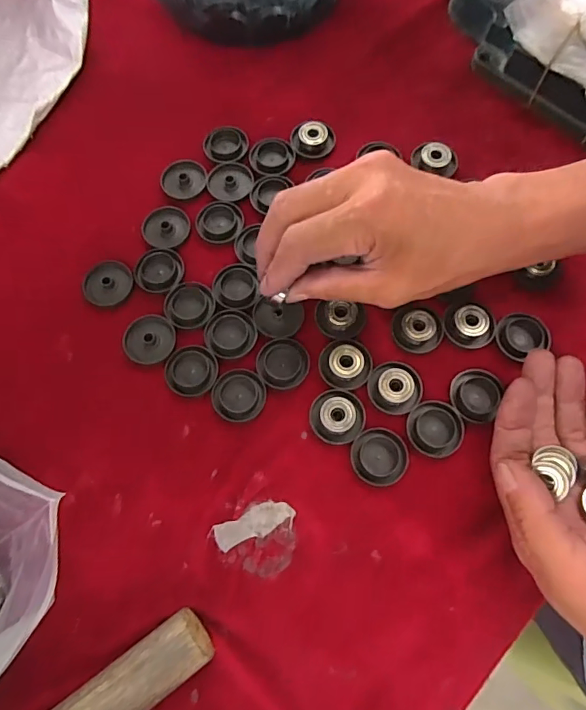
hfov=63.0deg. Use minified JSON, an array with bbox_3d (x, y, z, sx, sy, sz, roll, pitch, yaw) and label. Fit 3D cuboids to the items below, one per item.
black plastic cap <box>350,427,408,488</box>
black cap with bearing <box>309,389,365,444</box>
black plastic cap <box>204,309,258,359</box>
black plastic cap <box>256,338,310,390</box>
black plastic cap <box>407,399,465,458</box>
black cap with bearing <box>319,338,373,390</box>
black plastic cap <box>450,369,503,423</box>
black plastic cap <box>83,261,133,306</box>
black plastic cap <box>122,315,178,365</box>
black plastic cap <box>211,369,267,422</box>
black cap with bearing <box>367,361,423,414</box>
[{"bbox_3d":[0.052,0.060,0.283,0.033,0.004,0.032,0,72,1],"label":"black plastic cap"},{"bbox_3d":[0.027,0.037,0.290,0.032,0.008,0.032,0,72,1],"label":"black cap with bearing"},{"bbox_3d":[-0.040,-0.014,0.308,0.033,0.004,0.032,0,72,1],"label":"black plastic cap"},{"bbox_3d":[-0.006,0.005,0.301,0.032,0.005,0.032,0,72,1],"label":"black plastic cap"},{"bbox_3d":[0.086,0.044,0.289,0.033,0.004,0.033,0,72,1],"label":"black plastic cap"},{"bbox_3d":[0.033,0.005,0.299,0.032,0.008,0.031,0,72,1],"label":"black cap with bearing"},{"bbox_3d":[0.112,0.025,0.296,0.028,0.005,0.032,27,74,9],"label":"black plastic cap"},{"bbox_3d":[-0.125,-0.049,0.321,0.033,0.004,0.032,0,72,1],"label":"black plastic cap"},{"bbox_3d":[-0.093,-0.011,0.308,0.033,0.004,0.032,0,72,1],"label":"black plastic cap"},{"bbox_3d":[-0.034,0.025,0.299,0.031,0.006,0.033,0,72,1],"label":"black plastic cap"},{"bbox_3d":[0.064,0.019,0.295,0.033,0.007,0.033,0,72,1],"label":"black cap with bearing"}]

